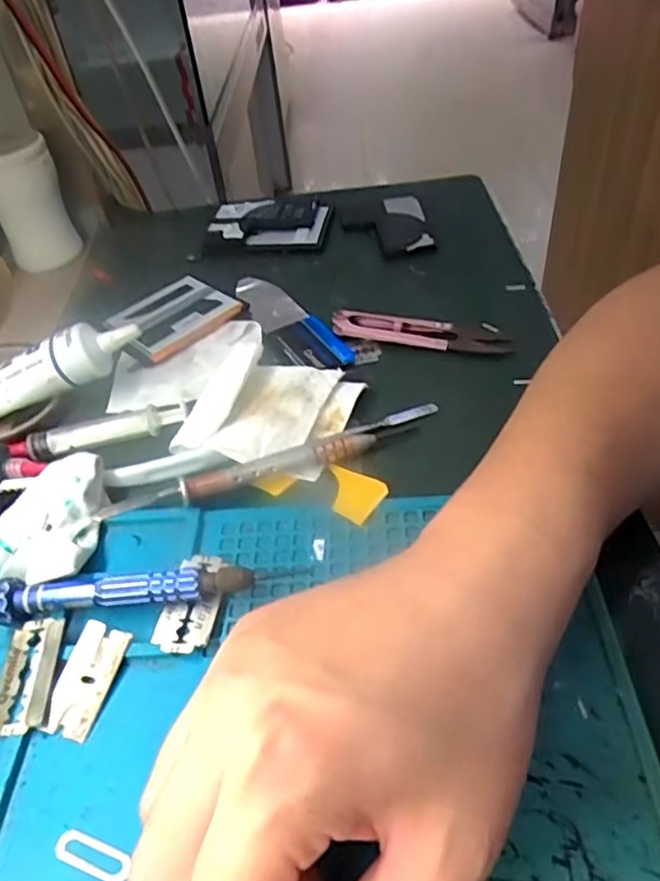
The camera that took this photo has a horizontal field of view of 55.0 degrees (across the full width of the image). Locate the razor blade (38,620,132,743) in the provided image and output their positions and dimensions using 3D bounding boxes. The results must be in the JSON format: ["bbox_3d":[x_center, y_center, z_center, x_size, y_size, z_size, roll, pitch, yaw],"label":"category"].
[{"bbox_3d":[-0.089,0.087,0.232,0.020,0.004,0.039,10,56,13],"label":"razor blade"}]

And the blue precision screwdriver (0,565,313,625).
[{"bbox_3d":[-0.071,0.057,0.251,0.118,0.015,0.020,-7,45,0],"label":"blue precision screwdriver"}]

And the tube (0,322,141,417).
[{"bbox_3d":[-0.156,-0.034,0.335,0.117,0.026,0.027,-23,45,3],"label":"tube"}]

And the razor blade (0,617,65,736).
[{"bbox_3d":[-0.112,0.086,0.234,0.020,0.004,0.042,-7,49,6],"label":"razor blade"}]

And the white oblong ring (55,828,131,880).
[{"bbox_3d":[-0.072,0.126,0.194,0.025,0.004,0.009,10,47,17],"label":"white oblong ring"}]

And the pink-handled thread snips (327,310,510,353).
[{"bbox_3d":[0.050,-0.062,0.361,0.098,0.010,0.023,10,47,17],"label":"pink-handled thread snips"}]

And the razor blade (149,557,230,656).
[{"bbox_3d":[-0.054,0.062,0.249,0.021,0.006,0.042,6,46,6],"label":"razor blade"}]

